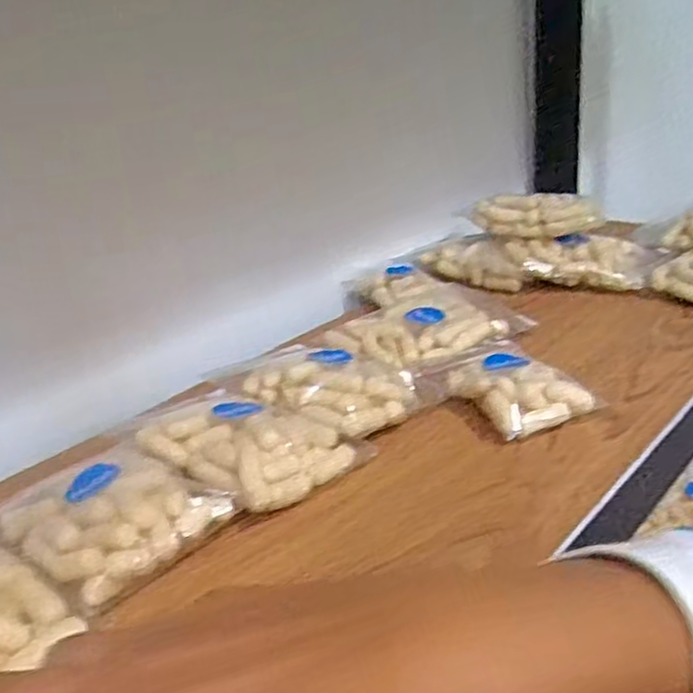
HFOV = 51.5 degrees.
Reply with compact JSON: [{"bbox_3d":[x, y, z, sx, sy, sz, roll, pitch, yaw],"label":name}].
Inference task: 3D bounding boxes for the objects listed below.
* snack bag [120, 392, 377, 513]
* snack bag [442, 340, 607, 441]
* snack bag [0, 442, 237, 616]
[{"bbox_3d":[-0.056,0.052,0.411,0.087,0.029,0.107,-26,30,-38],"label":"snack bag"},{"bbox_3d":[0.100,0.020,0.460,0.068,0.030,0.109,-12,24,-12],"label":"snack bag"},{"bbox_3d":[-0.120,0.078,0.358,0.110,0.026,0.080,16,32,42],"label":"snack bag"}]

